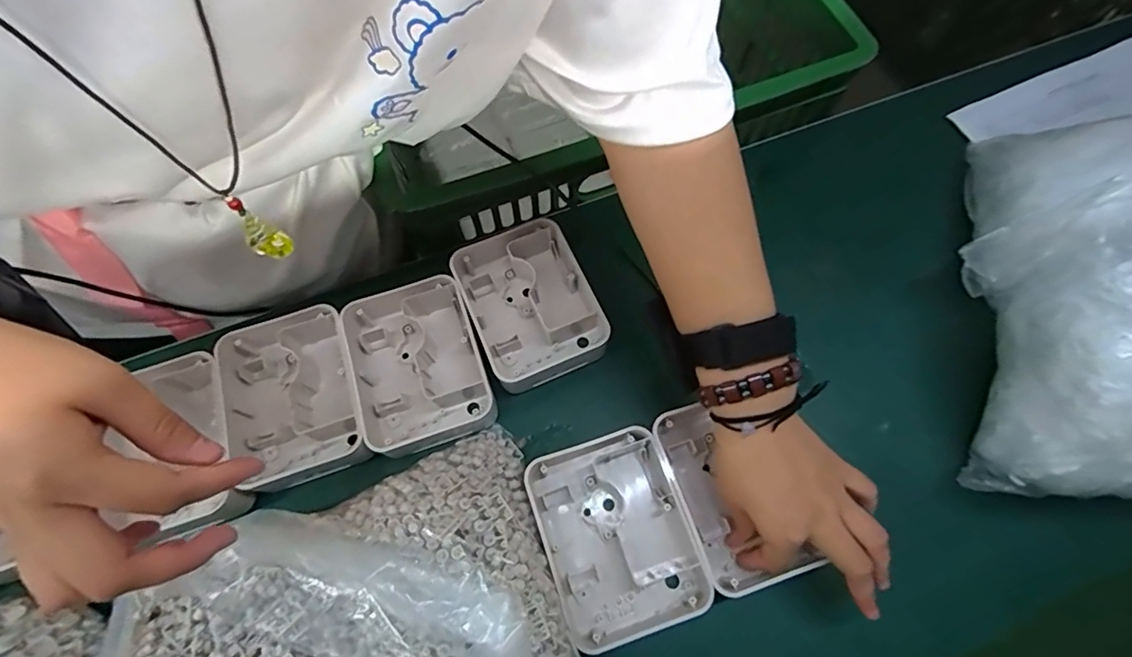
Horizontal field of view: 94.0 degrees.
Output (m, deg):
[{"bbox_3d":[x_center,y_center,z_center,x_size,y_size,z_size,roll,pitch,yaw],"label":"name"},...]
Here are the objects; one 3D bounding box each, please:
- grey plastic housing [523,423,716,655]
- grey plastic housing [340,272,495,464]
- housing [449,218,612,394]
[{"bbox_3d":[0.035,0.151,0.384,0.103,0.042,0.138,-18,70,-6],"label":"grey plastic housing"},{"bbox_3d":[-0.121,0.030,0.434,0.102,0.041,0.129,-18,70,-6],"label":"grey plastic housing"},{"bbox_3d":[-0.031,-0.021,0.454,0.102,0.045,0.133,-23,70,-8],"label":"housing"}]

